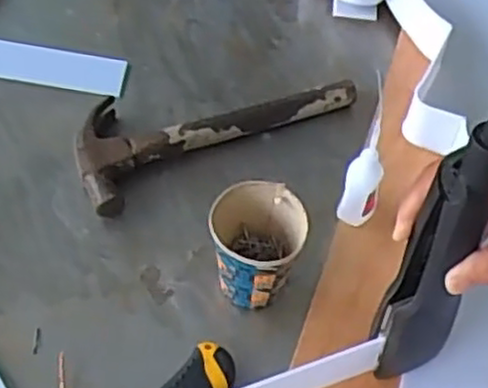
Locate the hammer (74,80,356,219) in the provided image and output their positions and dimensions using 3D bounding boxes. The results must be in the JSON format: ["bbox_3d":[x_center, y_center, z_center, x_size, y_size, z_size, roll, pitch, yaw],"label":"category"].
[{"bbox_3d":[-0.038,-0.083,0.740,0.294,0.030,0.120,-25,58,-21],"label":"hammer"}]

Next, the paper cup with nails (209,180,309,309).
[{"bbox_3d":[0.010,0.049,0.605,0.071,0.093,0.074,1,52,-2],"label":"paper cup with nails"}]

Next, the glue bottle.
[{"bbox_3d":[0.105,-0.025,0.614,0.031,0.161,0.031,14,53,8],"label":"glue bottle"}]

